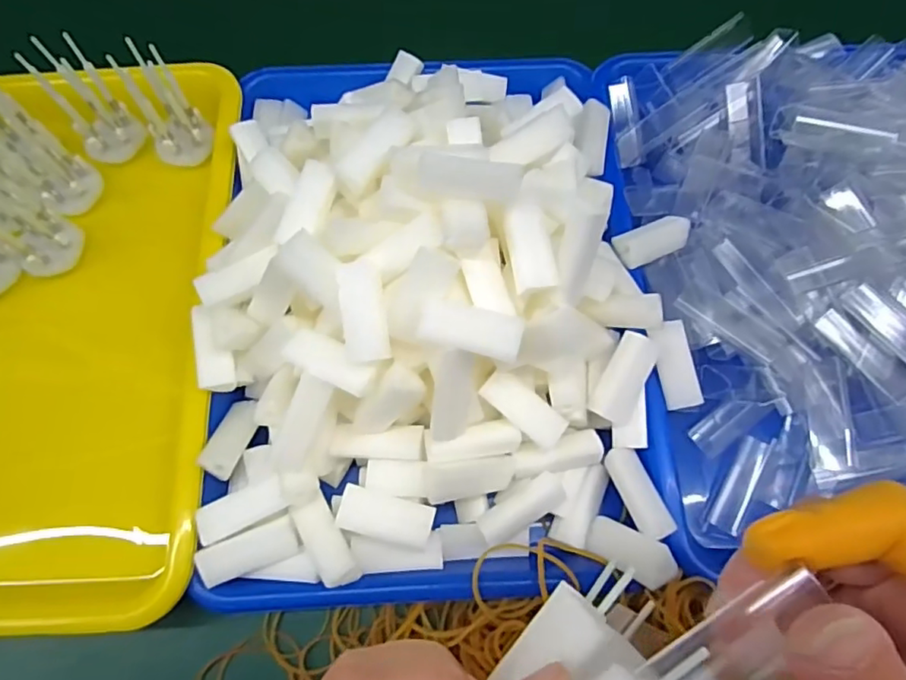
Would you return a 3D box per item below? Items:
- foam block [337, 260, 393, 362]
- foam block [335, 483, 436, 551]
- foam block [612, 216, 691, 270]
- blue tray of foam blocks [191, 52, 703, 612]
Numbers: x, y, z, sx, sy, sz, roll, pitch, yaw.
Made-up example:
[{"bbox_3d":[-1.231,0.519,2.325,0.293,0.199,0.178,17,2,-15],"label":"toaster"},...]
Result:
[{"bbox_3d":[-0.041,-0.013,0.267,0.020,0.007,0.046,-7,84,-2],"label":"foam block"},{"bbox_3d":[-0.032,0.086,0.279,0.044,0.009,0.021,13,70,6],"label":"foam block"},{"bbox_3d":[0.115,-0.057,0.330,0.047,0.009,0.020,-24,70,-8],"label":"foam block"},{"bbox_3d":[-0.006,-0.038,0.305,0.244,0.087,0.314,-3,69,0],"label":"blue tray of foam blocks"}]

